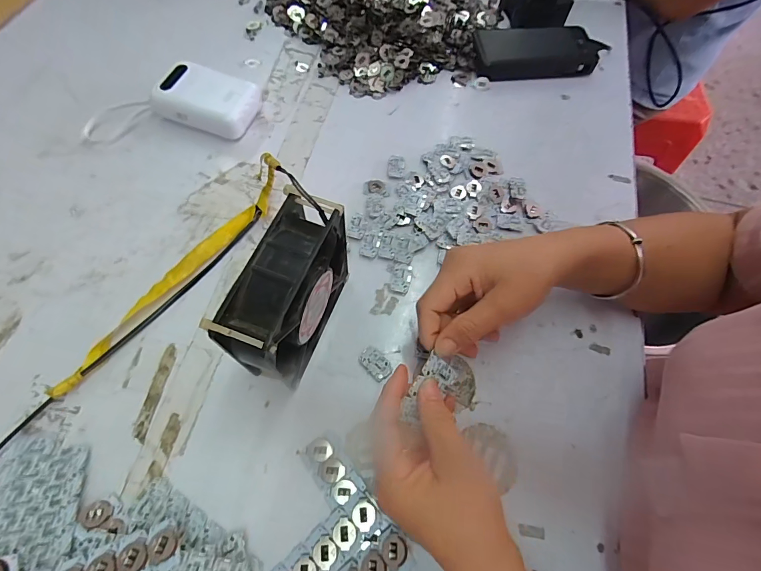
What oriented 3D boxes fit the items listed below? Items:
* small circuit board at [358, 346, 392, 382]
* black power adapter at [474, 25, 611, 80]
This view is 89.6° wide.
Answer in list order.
[{"bbox_3d":[-0.006,0.069,0.340,0.031,0.004,0.020,41,70,15],"label":"small circuit board"},{"bbox_3d":[0.209,-0.307,0.500,0.179,0.028,0.075,-7,66,-6],"label":"black power adapter"}]

